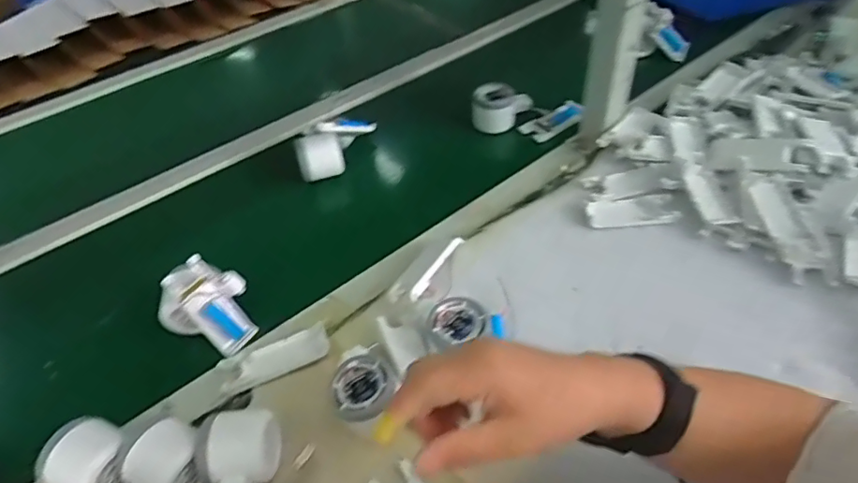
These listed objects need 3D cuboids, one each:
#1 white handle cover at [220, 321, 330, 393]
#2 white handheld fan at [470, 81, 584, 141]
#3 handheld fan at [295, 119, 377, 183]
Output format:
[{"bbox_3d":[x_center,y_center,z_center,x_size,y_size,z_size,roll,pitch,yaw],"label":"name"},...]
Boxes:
[{"bbox_3d":[-0.152,0.117,0.539,0.105,0.012,0.034,-21,48,-14],"label":"white handle cover"},{"bbox_3d":[0.148,-0.192,0.827,0.169,0.067,0.069,10,46,-4],"label":"white handheld fan"},{"bbox_3d":[-0.132,-0.142,0.766,0.058,0.056,0.131,22,52,24],"label":"handheld fan"}]

